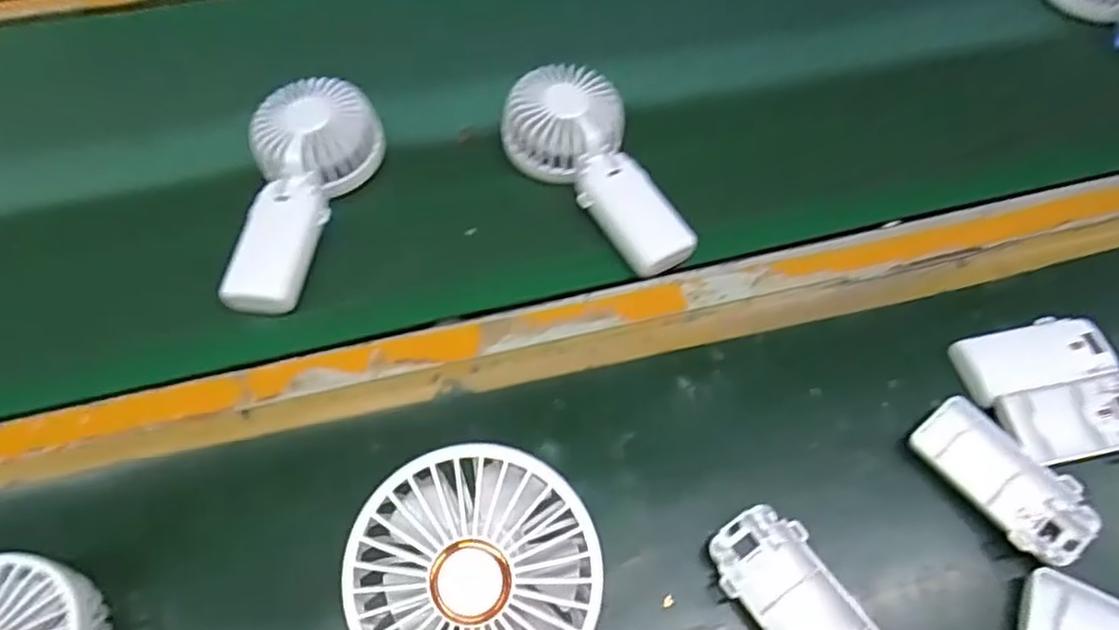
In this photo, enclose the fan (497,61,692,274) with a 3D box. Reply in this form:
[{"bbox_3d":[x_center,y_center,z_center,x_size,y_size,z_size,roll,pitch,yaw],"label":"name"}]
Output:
[{"bbox_3d":[0.033,-0.108,0.482,0.080,0.041,0.172,-31,62,-20],"label":"fan"}]

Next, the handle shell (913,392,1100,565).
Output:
[{"bbox_3d":[0.246,0.092,0.381,0.048,0.017,0.093,-31,62,-20],"label":"handle shell"}]

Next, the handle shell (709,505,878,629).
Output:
[{"bbox_3d":[0.119,0.146,0.346,0.052,0.017,0.094,-25,61,-17],"label":"handle shell"}]

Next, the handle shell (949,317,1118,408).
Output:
[{"bbox_3d":[0.294,0.025,0.425,0.091,0.016,0.045,-11,57,-9],"label":"handle shell"}]

